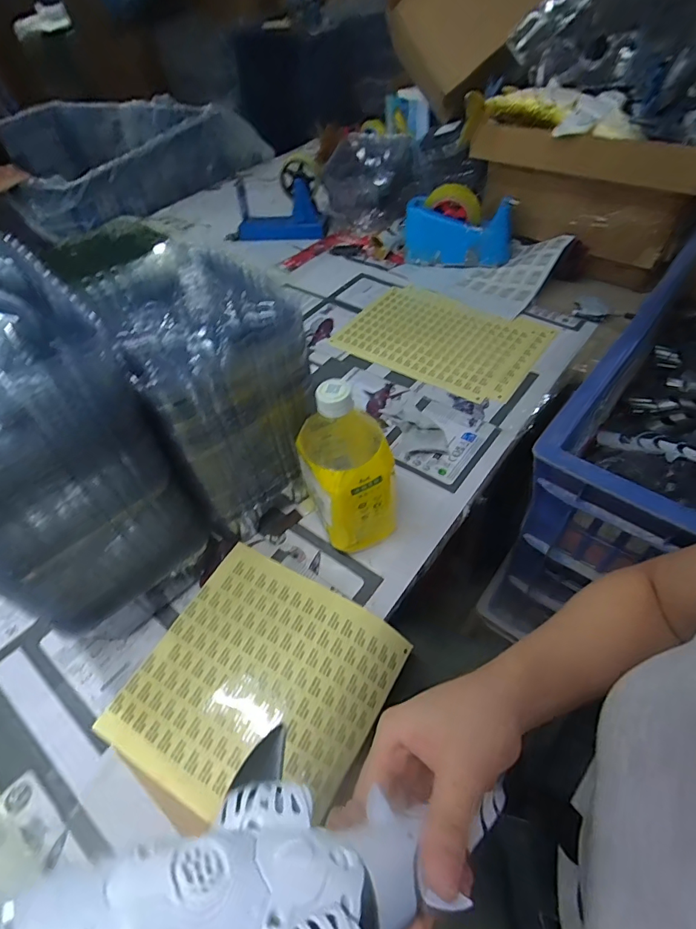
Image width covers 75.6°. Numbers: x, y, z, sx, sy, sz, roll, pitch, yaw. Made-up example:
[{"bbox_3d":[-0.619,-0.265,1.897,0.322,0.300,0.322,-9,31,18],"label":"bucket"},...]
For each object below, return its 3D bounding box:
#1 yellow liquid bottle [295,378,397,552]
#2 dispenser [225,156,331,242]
[{"bbox_3d":[0.005,0.004,0.457,0.097,0.202,0.104,-4,50,1],"label":"yellow liquid bottle"},{"bbox_3d":[-0.165,-0.569,0.978,0.222,0.142,0.079,5,51,7],"label":"dispenser"}]

